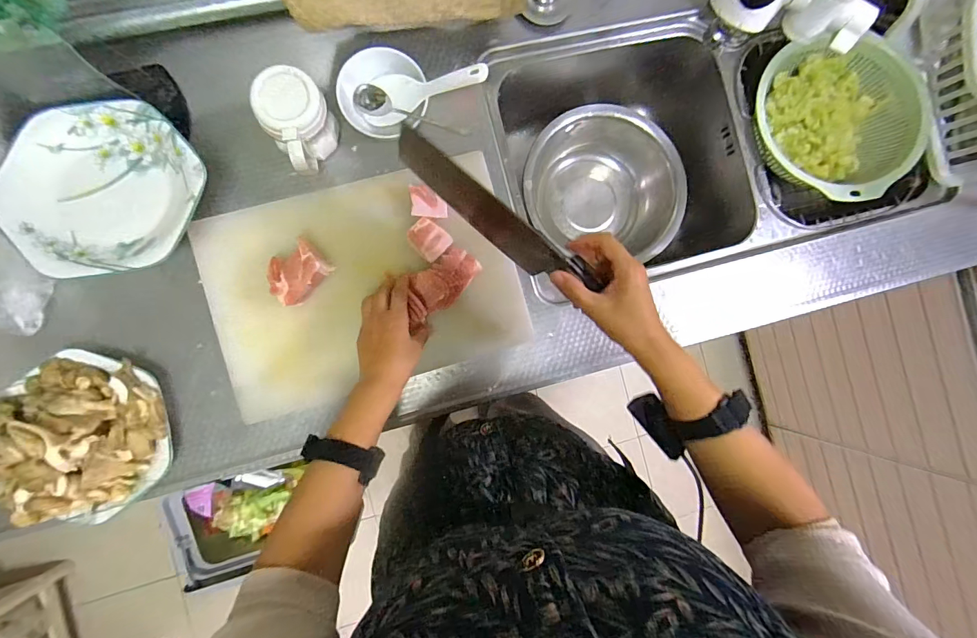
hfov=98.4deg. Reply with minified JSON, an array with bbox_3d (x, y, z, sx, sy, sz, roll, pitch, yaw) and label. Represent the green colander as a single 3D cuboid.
[{"bbox_3d":[0.538,-0.311,0.647,0.235,0.103,0.251,0,89,-6],"label":"green colander"}]

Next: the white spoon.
[{"bbox_3d":[-0.081,-0.288,0.527,0.174,0.028,0.048,-5,89,25],"label":"white spoon"}]

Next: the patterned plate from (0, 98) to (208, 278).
[{"bbox_3d":[-0.429,-0.147,0.472,0.197,0.045,0.200,0,89,-6],"label":"patterned plate"}]

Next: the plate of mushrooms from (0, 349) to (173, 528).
[{"bbox_3d":[-0.485,0.138,0.498,0.180,0.109,0.200,-27,92,-6],"label":"plate of mushrooms"}]

